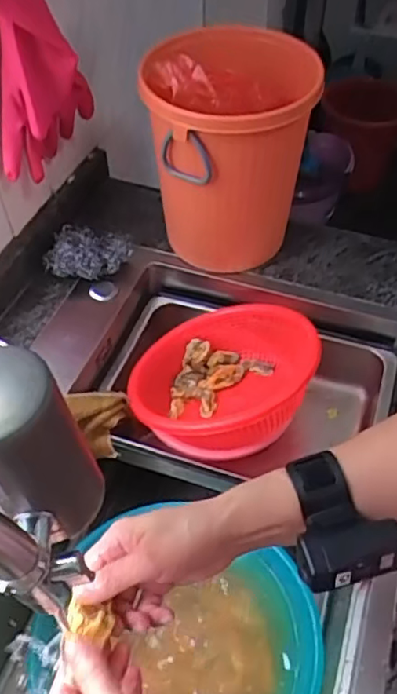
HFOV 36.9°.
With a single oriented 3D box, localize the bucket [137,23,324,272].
[{"bbox_3d":[0.038,-0.229,0.735,0.178,0.272,0.177,2,51,2],"label":"bucket"}]

